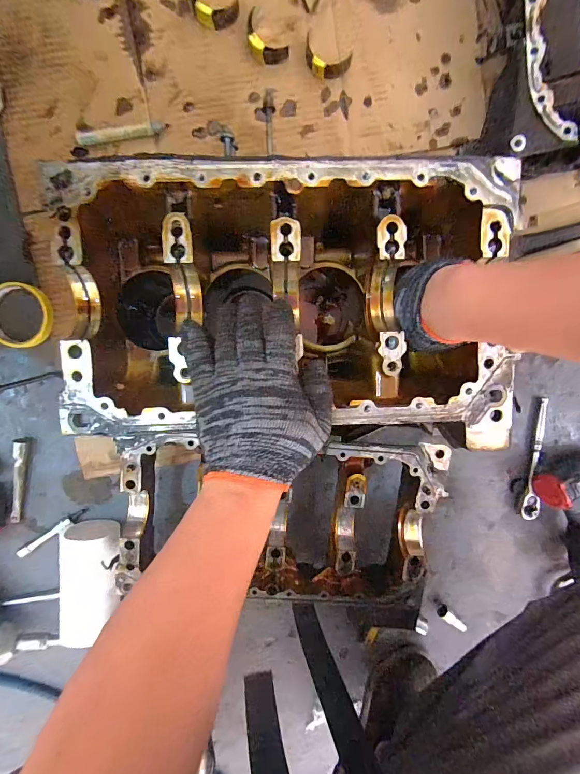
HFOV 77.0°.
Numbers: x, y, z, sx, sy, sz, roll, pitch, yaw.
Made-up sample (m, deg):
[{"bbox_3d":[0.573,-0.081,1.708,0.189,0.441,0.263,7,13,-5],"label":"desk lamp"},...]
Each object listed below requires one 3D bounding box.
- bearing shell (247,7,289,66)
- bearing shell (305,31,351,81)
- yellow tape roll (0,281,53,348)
[{"bbox_3d":[-0.036,-0.461,0.485,0.069,0.018,0.039,42,92,-6],"label":"bearing shell"},{"bbox_3d":[0.048,-0.438,0.490,0.065,0.016,0.037,17,94,-5],"label":"bearing shell"},{"bbox_3d":[-0.381,-0.100,0.511,0.085,0.024,0.087,5,95,-4],"label":"yellow tape roll"}]

